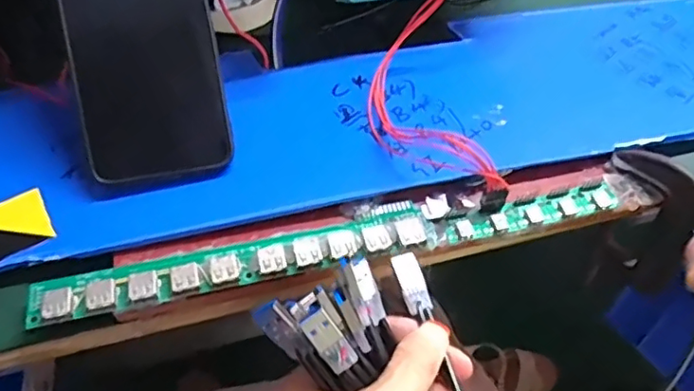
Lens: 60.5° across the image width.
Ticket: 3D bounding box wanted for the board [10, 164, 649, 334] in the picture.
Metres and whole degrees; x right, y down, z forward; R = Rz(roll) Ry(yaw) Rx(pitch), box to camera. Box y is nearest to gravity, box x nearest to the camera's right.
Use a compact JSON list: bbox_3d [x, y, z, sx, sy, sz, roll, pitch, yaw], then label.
[{"bbox_3d":[0.004,0.020,0.313,0.315,0.015,0.040,-12,51,-10],"label":"board"}]

